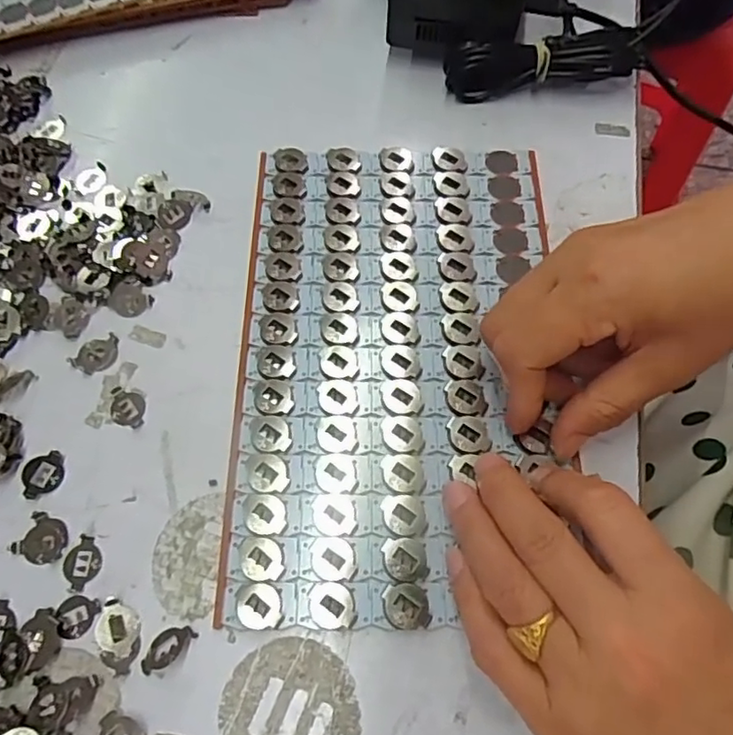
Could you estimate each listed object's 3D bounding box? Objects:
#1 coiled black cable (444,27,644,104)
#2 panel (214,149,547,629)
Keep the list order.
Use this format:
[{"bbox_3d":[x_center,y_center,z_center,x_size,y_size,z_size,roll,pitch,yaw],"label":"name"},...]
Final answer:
[{"bbox_3d":[0.103,-0.180,0.352,0.108,0.033,0.023,0,65,0],"label":"coiled black cable"},{"bbox_3d":[0.013,-0.009,0.289,0.147,0.007,0.247,2,65,1],"label":"panel"}]

